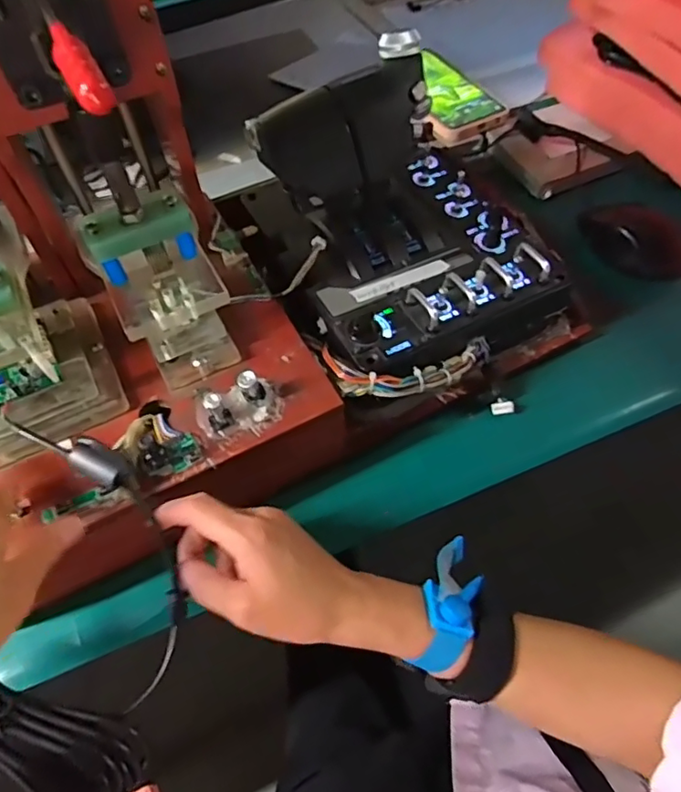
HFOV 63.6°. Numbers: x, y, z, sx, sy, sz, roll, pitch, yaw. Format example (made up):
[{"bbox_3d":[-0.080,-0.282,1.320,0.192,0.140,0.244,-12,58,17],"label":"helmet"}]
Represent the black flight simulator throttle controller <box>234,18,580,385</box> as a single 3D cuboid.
[{"bbox_3d":[0.052,-0.128,0.421,0.208,0.135,0.246,-17,57,-8],"label":"black flight simulator throttle controller"}]

